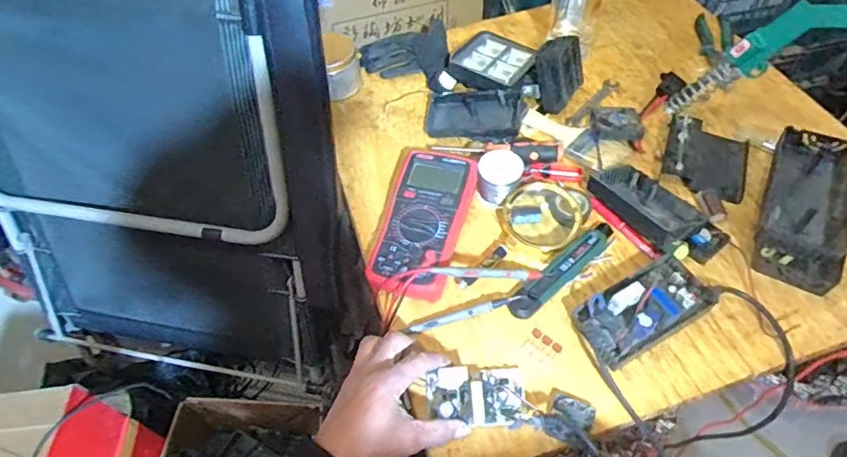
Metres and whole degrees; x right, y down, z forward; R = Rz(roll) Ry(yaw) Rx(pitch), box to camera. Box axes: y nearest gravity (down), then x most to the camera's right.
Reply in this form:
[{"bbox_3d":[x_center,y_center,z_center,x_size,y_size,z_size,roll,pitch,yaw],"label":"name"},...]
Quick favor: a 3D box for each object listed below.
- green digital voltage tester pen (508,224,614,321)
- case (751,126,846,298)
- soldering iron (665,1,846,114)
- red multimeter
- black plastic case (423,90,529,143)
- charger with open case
[{"bbox_3d":[0.160,0.044,0.614,0.164,0.015,0.024,-38,60,-21],"label":"green digital voltage tester pen"},{"bbox_3d":[0.439,-0.025,0.619,0.088,0.051,0.192,21,58,18],"label":"case"},{"bbox_3d":[0.378,-0.196,0.608,0.053,0.230,0.033,38,57,-17],"label":"soldering iron"},{"bbox_3d":[-0.001,-0.004,0.634,0.092,0.049,0.195,12,56,12],"label":"red multimeter"},{"bbox_3d":[0.069,-0.155,0.757,0.134,0.030,0.068,5,69,24],"label":"black plastic case"},{"bbox_3d":[0.227,0.082,0.561,0.141,0.051,0.070,-26,56,-15],"label":"charger with open case"}]

